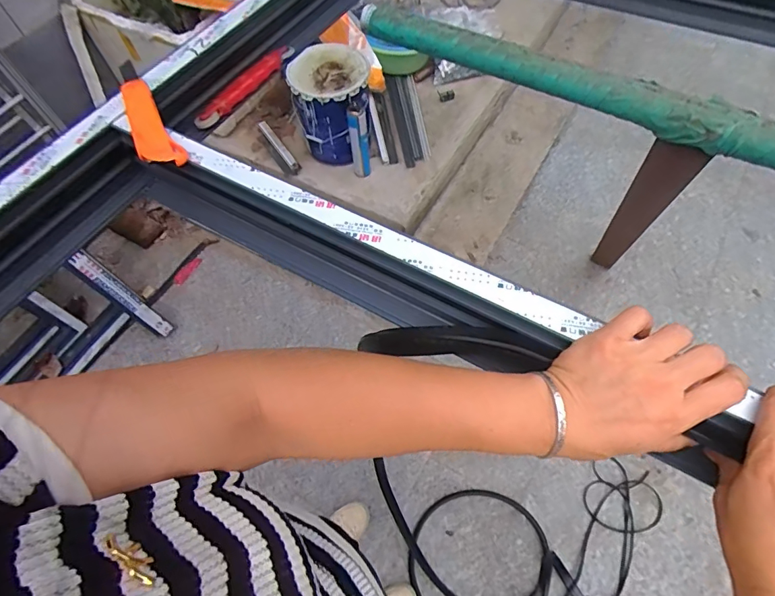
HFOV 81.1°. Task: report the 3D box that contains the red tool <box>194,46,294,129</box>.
[{"bbox_3d":[-0.195,-0.303,0.635,0.028,0.028,0.195,26,65,15],"label":"red tool"}]

